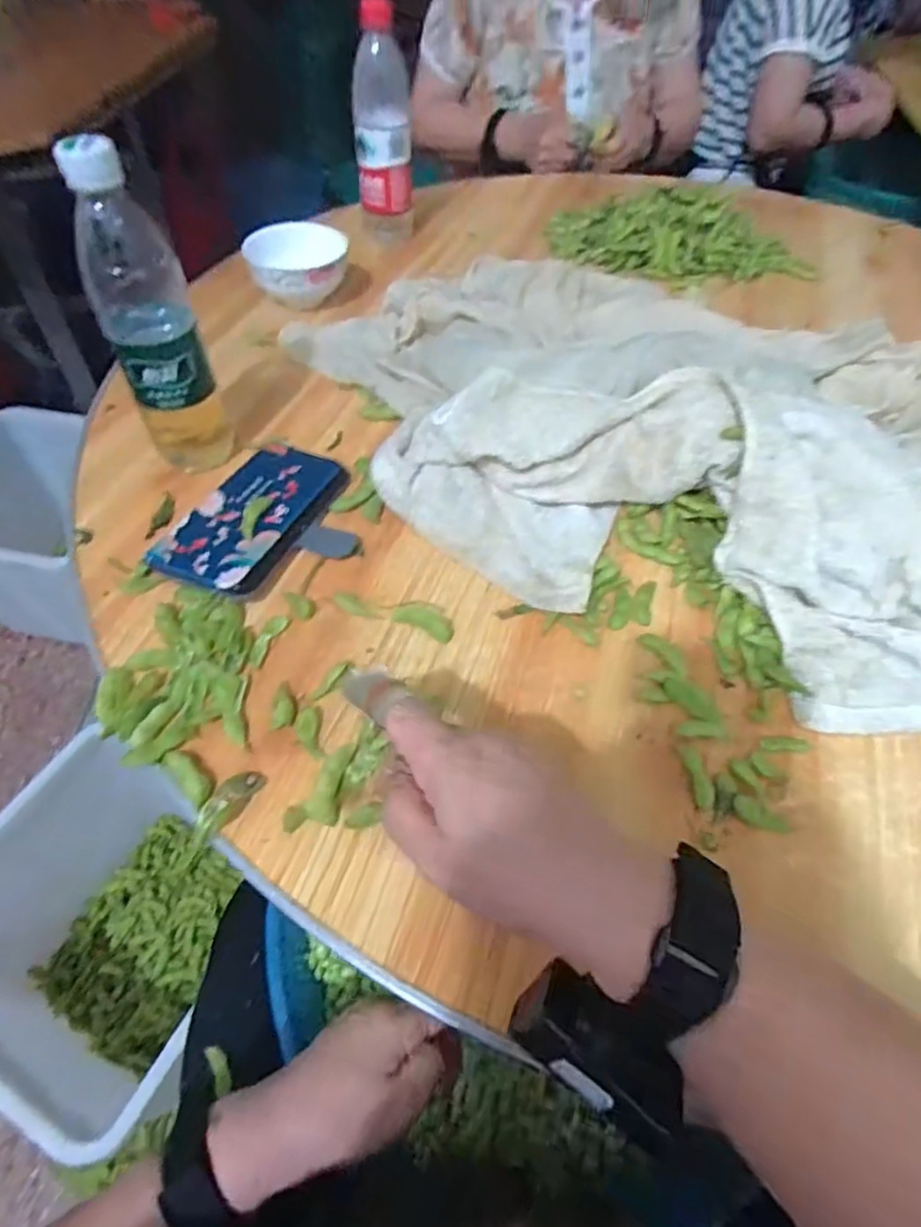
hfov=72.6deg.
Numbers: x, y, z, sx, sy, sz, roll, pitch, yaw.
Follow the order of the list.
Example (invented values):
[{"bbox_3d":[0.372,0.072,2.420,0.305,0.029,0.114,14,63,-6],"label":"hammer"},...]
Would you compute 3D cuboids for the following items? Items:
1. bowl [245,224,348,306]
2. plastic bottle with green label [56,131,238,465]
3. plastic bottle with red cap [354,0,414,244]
[{"bbox_3d":[-0.175,-0.375,0.687,0.101,0.066,0.101,1,54,-2],"label":"bowl"},{"bbox_3d":[-0.226,-0.209,0.462,0.061,0.225,0.057,-20,57,-16],"label":"plastic bottle with green label"},{"bbox_3d":[-0.090,-0.566,0.741,0.063,0.216,0.071,-2,54,-4],"label":"plastic bottle with red cap"}]

